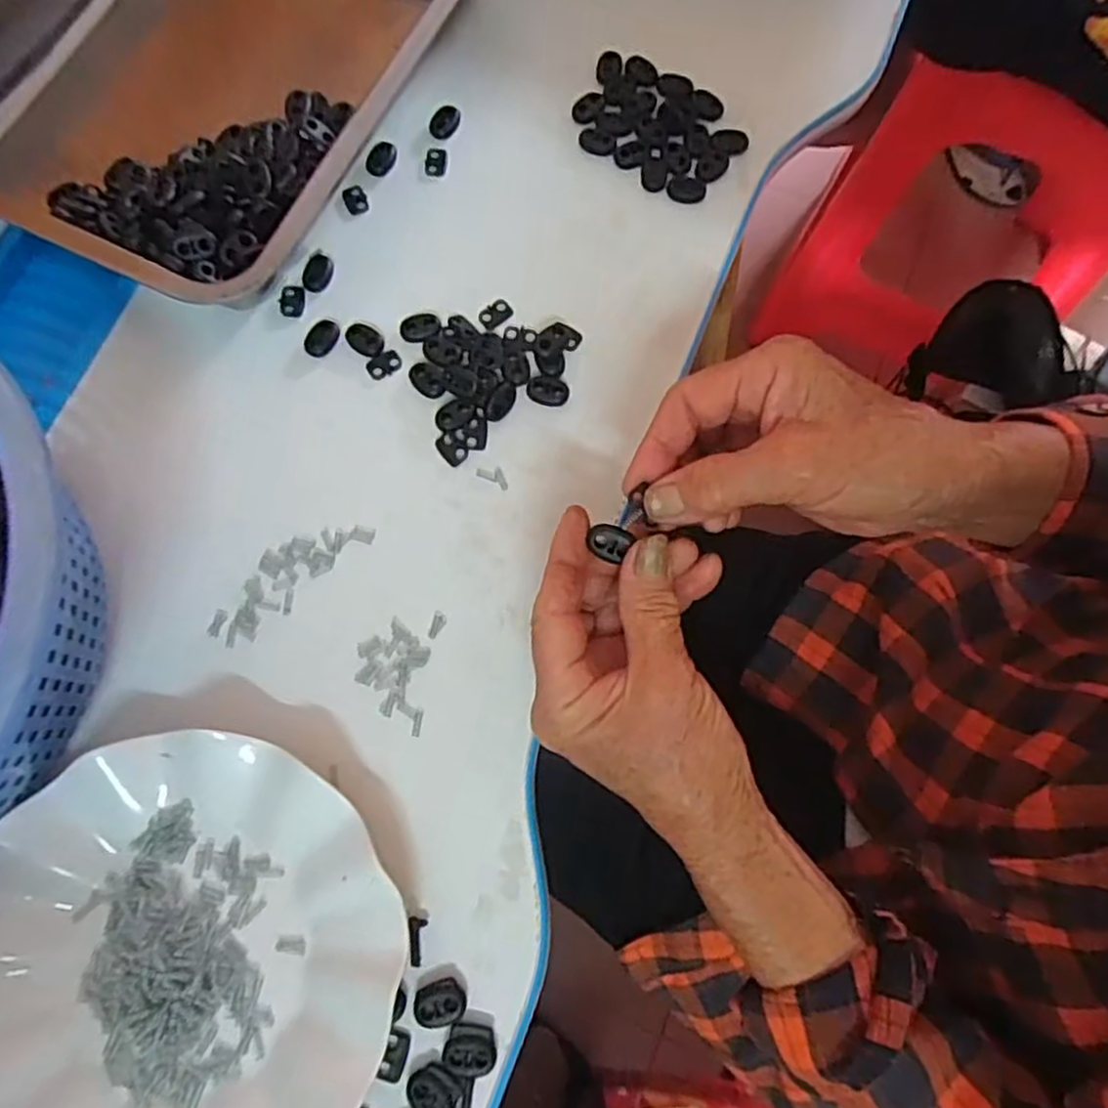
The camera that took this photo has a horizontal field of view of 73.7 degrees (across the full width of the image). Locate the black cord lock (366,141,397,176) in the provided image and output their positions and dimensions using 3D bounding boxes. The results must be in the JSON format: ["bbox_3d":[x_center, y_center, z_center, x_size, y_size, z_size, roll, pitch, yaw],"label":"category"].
[{"bbox_3d":[-0.099,-0.226,0.423,0.014,0.005,0.022,21,78,3],"label":"black cord lock"}]

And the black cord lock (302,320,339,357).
[{"bbox_3d":[-0.123,-0.115,0.393,0.015,0.004,0.022,33,79,6],"label":"black cord lock"}]

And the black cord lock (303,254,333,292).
[{"bbox_3d":[-0.129,-0.155,0.403,0.015,0.004,0.025,10,78,1],"label":"black cord lock"}]

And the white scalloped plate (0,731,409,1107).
[{"bbox_3d":[-0.156,0.169,0.303,0.177,0.023,0.176,0,78,-1],"label":"white scalloped plate"}]

